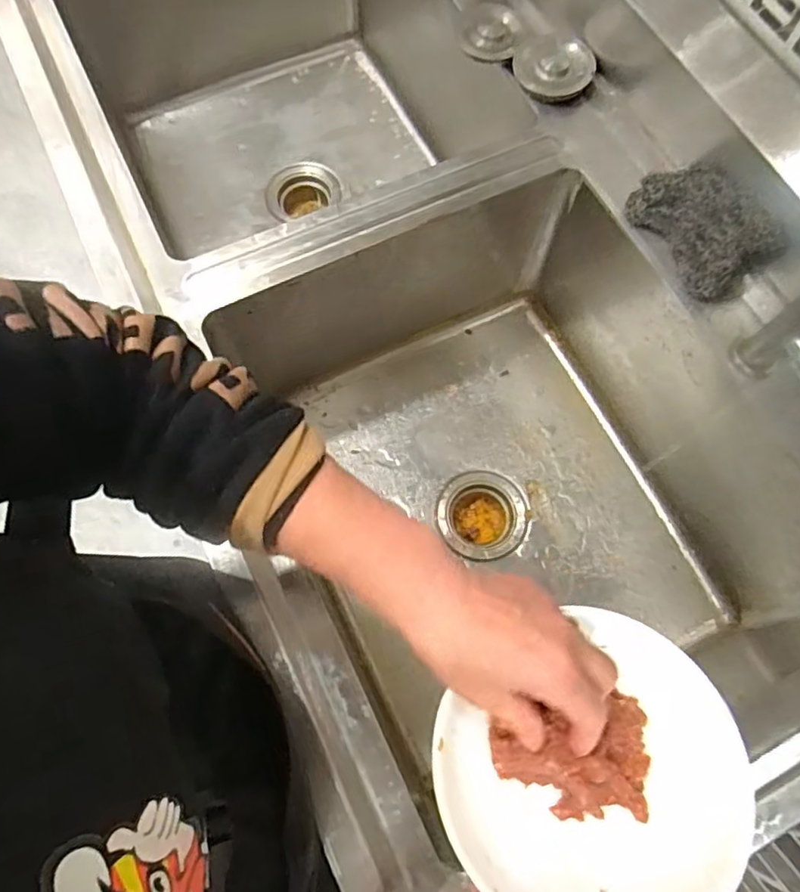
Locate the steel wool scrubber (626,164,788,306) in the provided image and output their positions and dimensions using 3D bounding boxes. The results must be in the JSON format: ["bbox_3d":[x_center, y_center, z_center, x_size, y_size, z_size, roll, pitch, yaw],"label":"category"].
[{"bbox_3d":[0.280,-0.205,0.568,0.080,0.068,0.135,-28,74,-10],"label":"steel wool scrubber"}]

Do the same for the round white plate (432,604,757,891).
[{"bbox_3d":[0.115,0.191,0.353,0.175,0.036,0.151,-34,75,-12],"label":"round white plate"}]

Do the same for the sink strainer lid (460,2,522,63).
[{"bbox_3d":[0.101,-0.457,0.665,0.067,0.022,0.068,0,71,-1],"label":"sink strainer lid"}]

